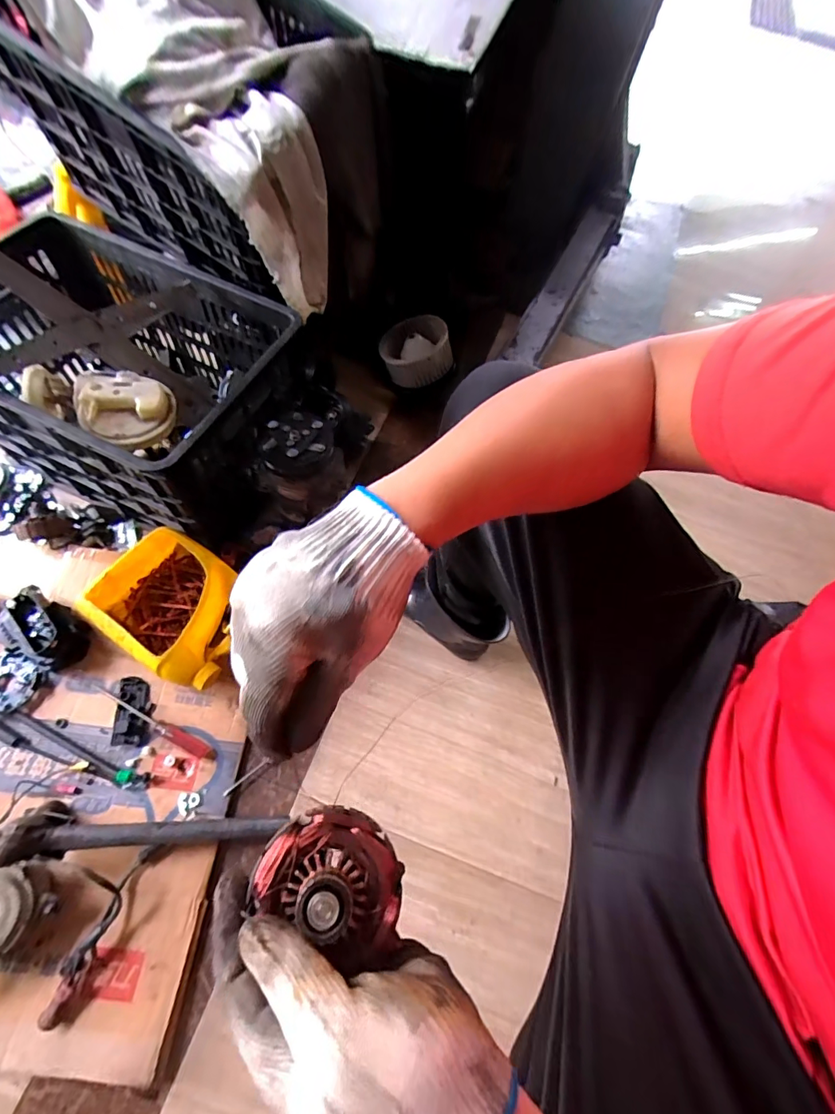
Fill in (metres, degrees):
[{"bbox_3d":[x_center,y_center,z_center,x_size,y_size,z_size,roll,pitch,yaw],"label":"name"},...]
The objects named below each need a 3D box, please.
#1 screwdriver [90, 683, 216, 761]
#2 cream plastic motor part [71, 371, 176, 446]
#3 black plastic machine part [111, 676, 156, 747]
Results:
[{"bbox_3d":[-0.395,0.246,0.673,0.212,0.020,0.021,24,68,8],"label":"screwdriver"},{"bbox_3d":[-0.398,-0.204,0.615,0.117,0.039,0.110,14,64,0],"label":"cream plastic motor part"},{"bbox_3d":[-0.422,0.227,0.673,0.049,0.016,0.097,-3,67,-4],"label":"black plastic machine part"}]

